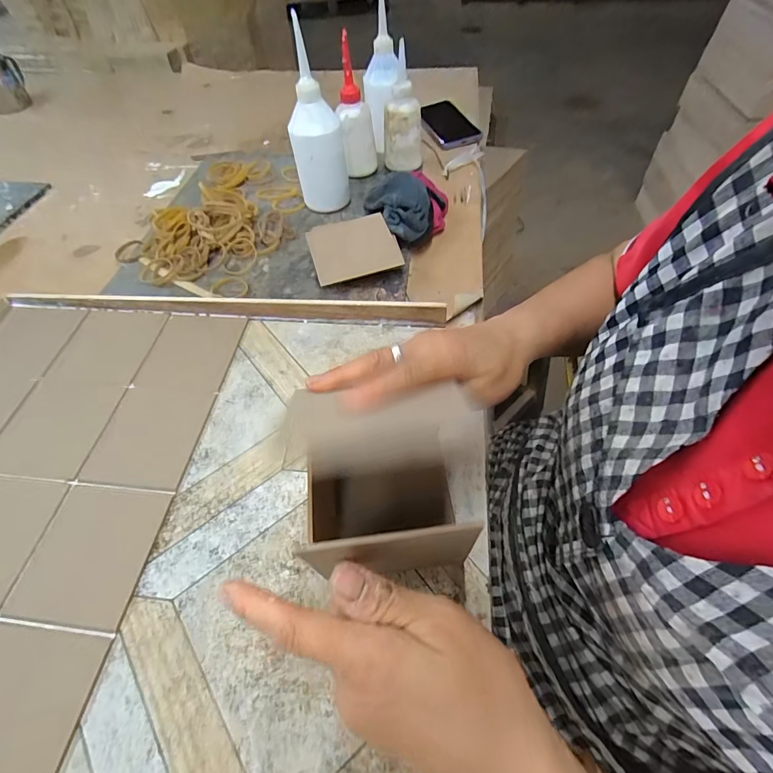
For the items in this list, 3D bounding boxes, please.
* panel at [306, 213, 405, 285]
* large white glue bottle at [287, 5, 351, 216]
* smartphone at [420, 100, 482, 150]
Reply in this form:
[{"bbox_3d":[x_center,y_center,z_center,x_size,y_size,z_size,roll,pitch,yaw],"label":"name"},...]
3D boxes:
[{"bbox_3d":[-0.042,-0.179,0.512,0.106,0.009,0.116,-14,54,-8],"label":"panel"},{"bbox_3d":[-0.096,-0.345,0.540,0.068,0.204,0.061,-8,54,-3],"label":"large white glue bottle"},{"bbox_3d":[0.113,-0.487,0.745,0.080,0.013,0.159,-12,54,-6],"label":"smartphone"}]

